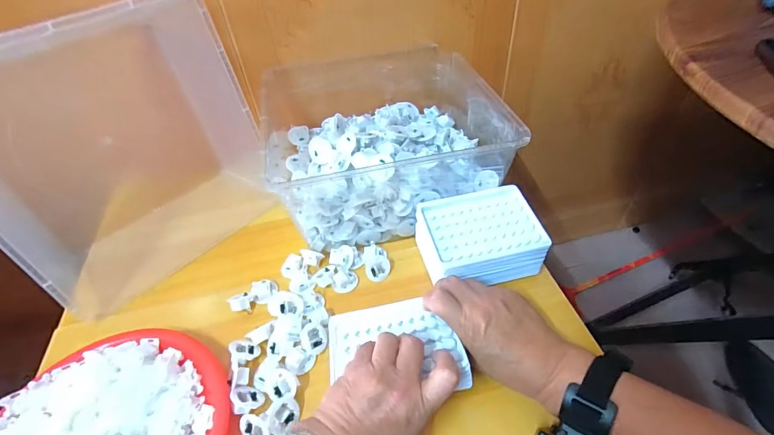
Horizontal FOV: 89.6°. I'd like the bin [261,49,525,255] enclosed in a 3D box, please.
[{"bbox_3d":[-0.012,-0.126,0.582,0.294,0.124,0.320,-11,46,-5],"label":"bin"}]

